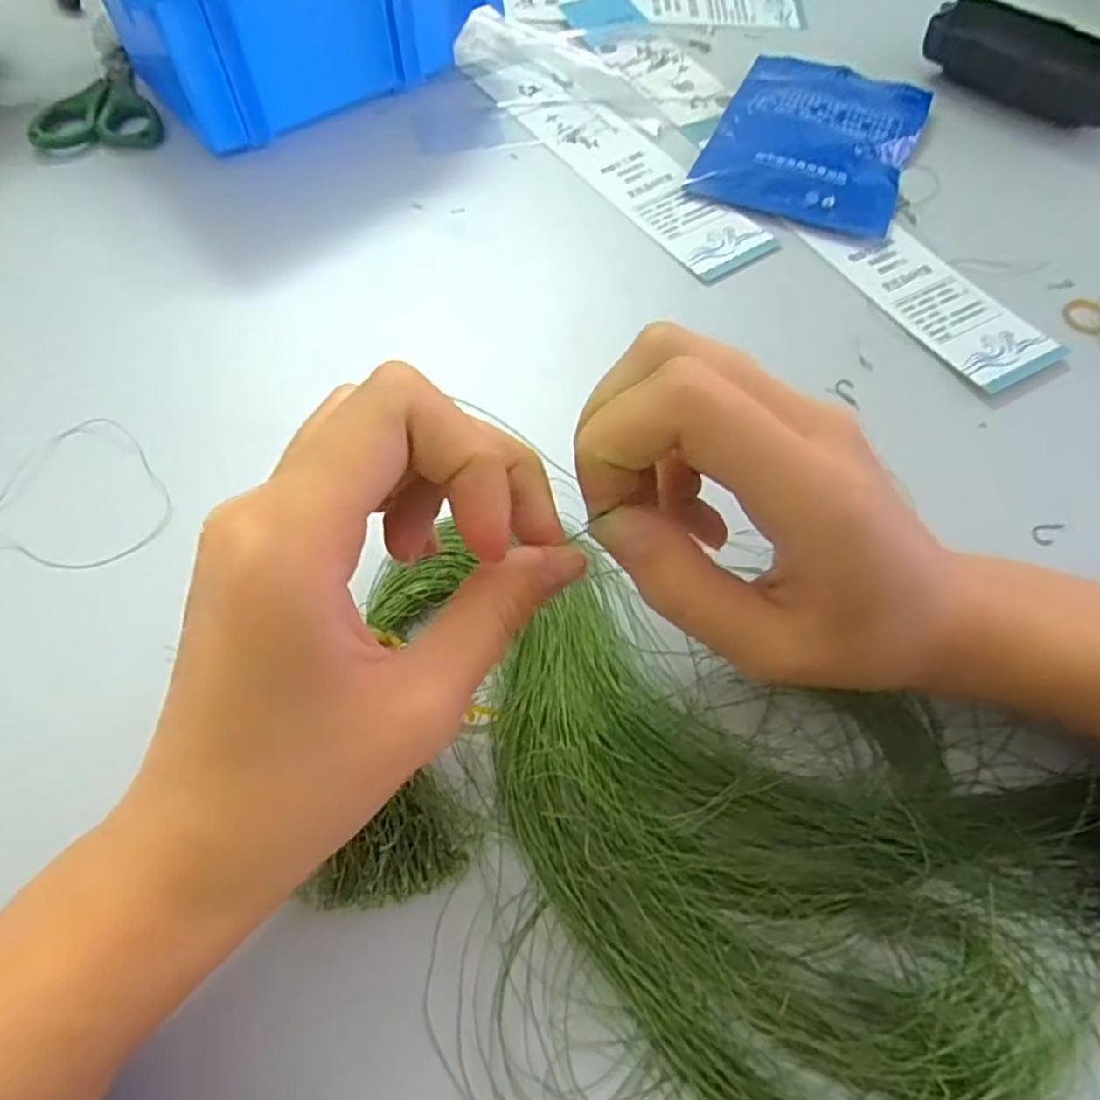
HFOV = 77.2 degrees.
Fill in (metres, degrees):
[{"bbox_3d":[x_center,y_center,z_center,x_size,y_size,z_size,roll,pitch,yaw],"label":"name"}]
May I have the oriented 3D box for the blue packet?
[{"bbox_3d":[0.135,-0.210,0.352,0.096,0.013,0.126,22,63,11],"label":"blue packet"}]

